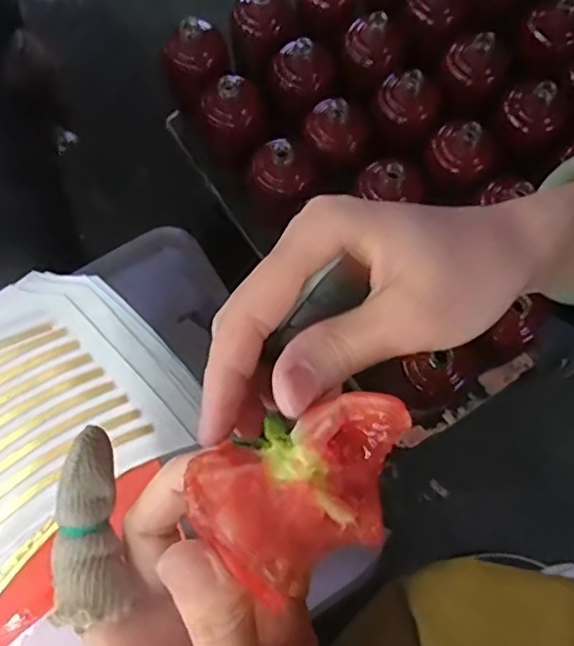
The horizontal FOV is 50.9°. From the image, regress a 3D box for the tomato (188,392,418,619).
[{"bbox_3d":[0.008,0.050,0.187,0.069,0.028,0.047,-25,74,-8],"label":"tomato"}]

